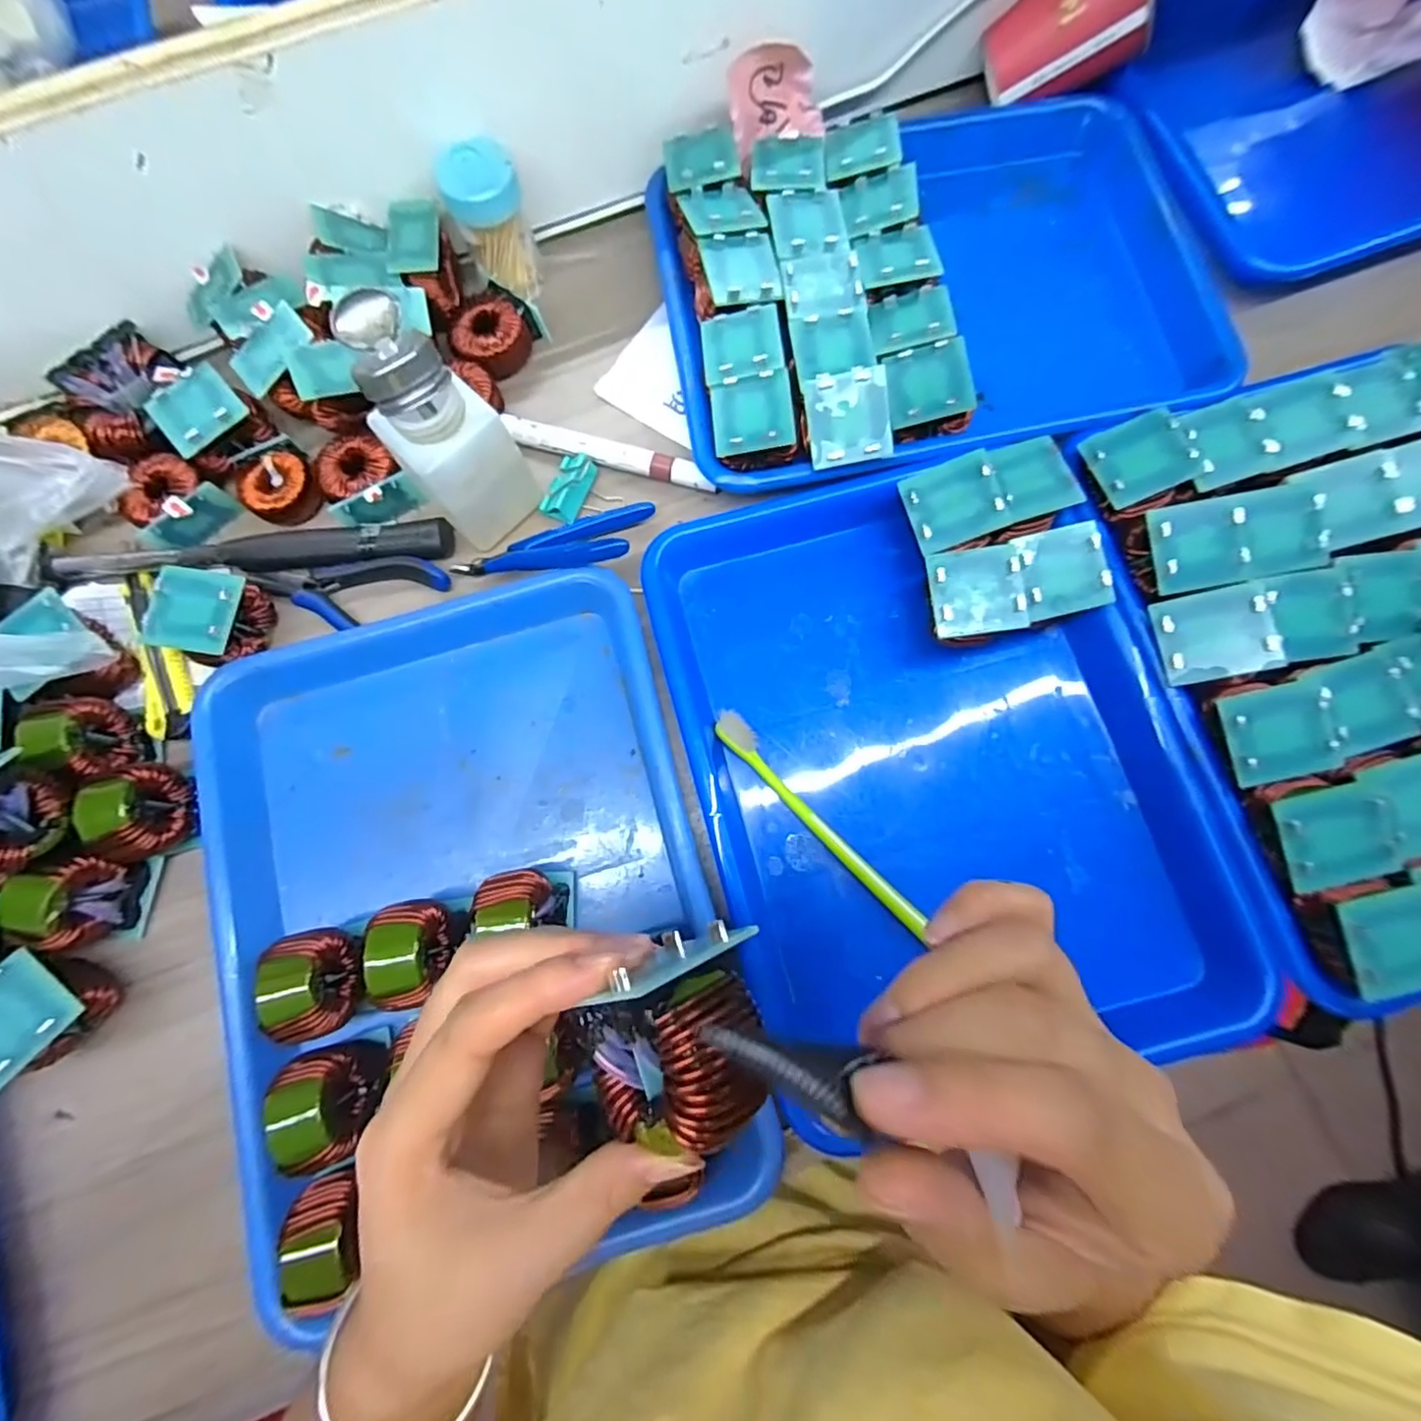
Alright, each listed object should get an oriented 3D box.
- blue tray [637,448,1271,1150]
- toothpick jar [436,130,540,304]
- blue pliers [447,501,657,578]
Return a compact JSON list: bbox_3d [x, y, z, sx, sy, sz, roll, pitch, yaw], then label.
[{"bbox_3d":[0.119,0.027,0.322,0.254,0.042,0.324,-12,78,-2],"label":"blue tray"},{"bbox_3d":[-0.134,-0.301,0.374,0.043,0.067,0.043,0,78,1],"label":"toothpick jar"},{"bbox_3d":[-0.093,-0.097,0.363,0.123,0.008,0.039,-17,78,-3],"label":"blue pliers"}]

